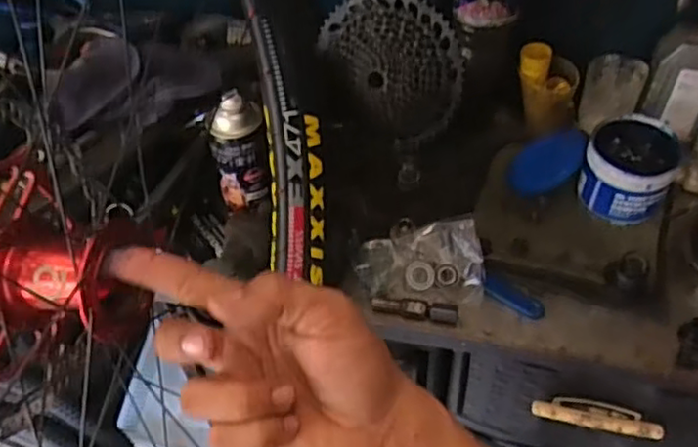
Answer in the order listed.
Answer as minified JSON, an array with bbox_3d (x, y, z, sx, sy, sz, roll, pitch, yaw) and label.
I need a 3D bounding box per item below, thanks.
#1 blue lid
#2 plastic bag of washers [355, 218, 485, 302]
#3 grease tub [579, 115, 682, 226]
[{"bbox_3d":[0.254,-0.081,0.843,0.124,0.011,0.100,-39,28,-14],"label":"blue lid"},{"bbox_3d":[0.079,0.040,0.755,0.143,0.038,0.092,-2,49,2],"label":"plastic bag of washers"},{"bbox_3d":[0.335,-0.068,0.794,0.099,0.074,0.107,22,54,22],"label":"grease tub"}]

